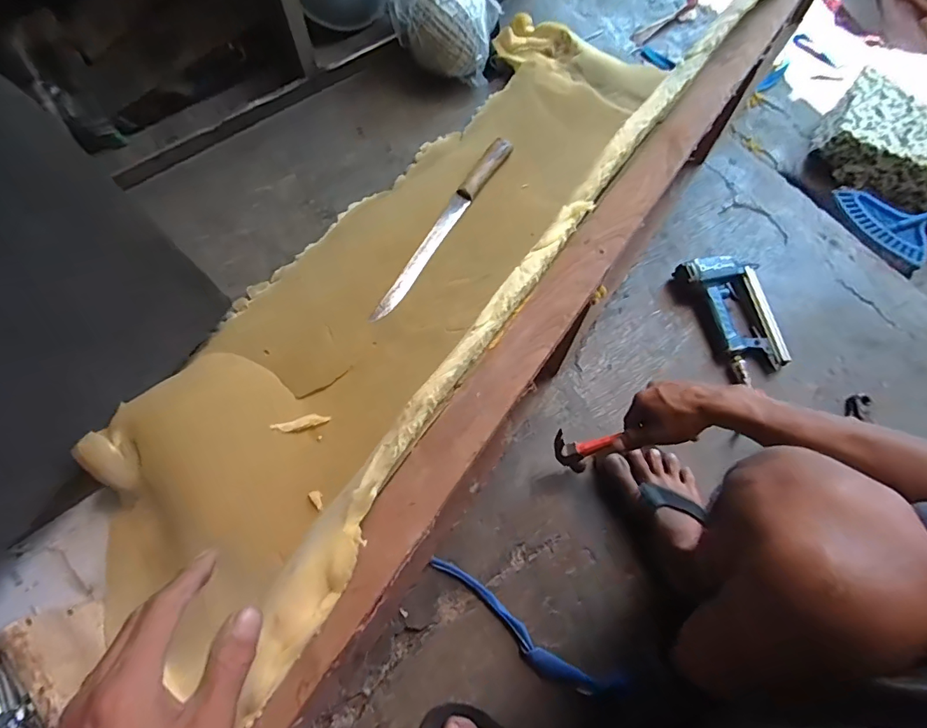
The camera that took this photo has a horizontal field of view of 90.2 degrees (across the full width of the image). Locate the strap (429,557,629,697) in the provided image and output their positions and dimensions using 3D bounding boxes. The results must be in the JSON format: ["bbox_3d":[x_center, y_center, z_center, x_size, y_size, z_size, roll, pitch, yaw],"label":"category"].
[{"bbox_3d":[0.073,0.355,0.612,0.283,0.013,0.052,28,70,12],"label":"strap"}]

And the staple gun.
[{"bbox_3d":[0.462,-0.089,0.777,0.122,0.038,0.208,-14,71,-7],"label":"staple gun"}]

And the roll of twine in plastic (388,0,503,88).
[{"bbox_3d":[-0.038,-0.671,0.887,0.198,0.124,0.163,11,70,2],"label":"roll of twine in plastic"}]

